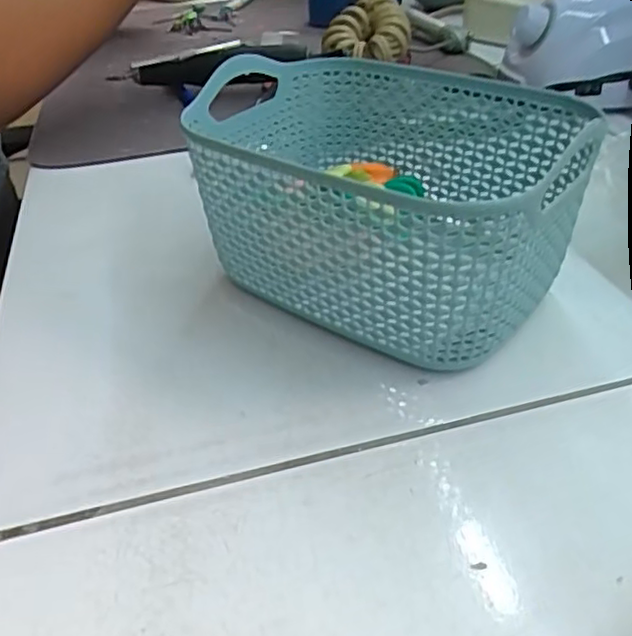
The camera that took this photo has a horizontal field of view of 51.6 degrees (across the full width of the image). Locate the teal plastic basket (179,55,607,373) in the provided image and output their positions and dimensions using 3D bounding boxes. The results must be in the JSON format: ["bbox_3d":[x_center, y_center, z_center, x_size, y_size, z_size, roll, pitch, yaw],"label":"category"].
[{"bbox_3d":[0.029,-0.051,0.298,0.160,0.084,0.117,24,46,32],"label":"teal plastic basket"}]

